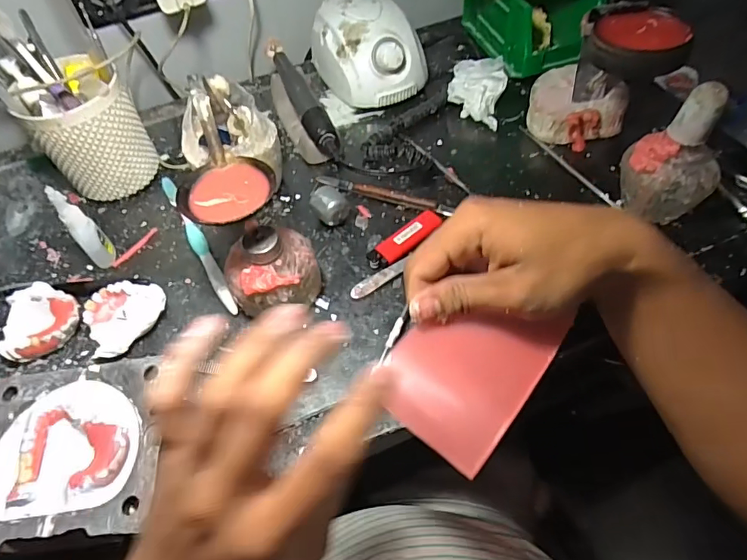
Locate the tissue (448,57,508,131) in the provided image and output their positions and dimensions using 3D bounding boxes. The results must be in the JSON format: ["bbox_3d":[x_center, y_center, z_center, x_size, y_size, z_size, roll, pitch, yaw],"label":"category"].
[{"bbox_3d":[0.116,-0.212,0.546,0.060,0.045,0.075,12,57,13],"label":"tissue"}]

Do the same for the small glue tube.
[{"bbox_3d":[-0.256,-0.044,0.429,0.017,0.086,0.023,-22,56,-11],"label":"small glue tube"}]

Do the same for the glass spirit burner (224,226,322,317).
[{"bbox_3d":[-0.080,-0.007,0.393,0.072,0.073,0.064,-20,56,-10],"label":"glass spirit burner"}]

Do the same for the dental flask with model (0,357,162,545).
[{"bbox_3d":[-0.209,0.121,0.334,0.114,0.039,0.113,-9,55,-2],"label":"dental flask with model"}]

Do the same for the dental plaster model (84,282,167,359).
[{"bbox_3d":[-0.213,0.028,0.411,0.050,0.027,0.068,32,63,24],"label":"dental plaster model"}]

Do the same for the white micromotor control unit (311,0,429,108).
[{"bbox_3d":[-0.007,-0.271,0.569,0.103,0.087,0.135,-26,57,-14],"label":"white micromotor control unit"}]

